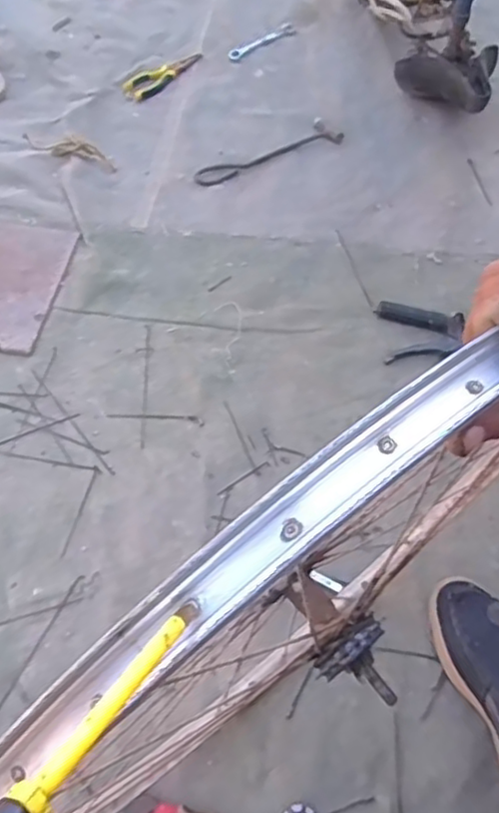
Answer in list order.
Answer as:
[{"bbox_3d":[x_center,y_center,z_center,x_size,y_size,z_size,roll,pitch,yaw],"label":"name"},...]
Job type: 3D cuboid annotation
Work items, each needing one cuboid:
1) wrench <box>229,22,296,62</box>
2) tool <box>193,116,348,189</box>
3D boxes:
[{"bbox_3d":[0.030,-0.844,1.492,0.041,0.005,0.214,41,66,19],"label":"wrench"},{"bbox_3d":[0.037,-0.486,1.248,0.306,0.015,0.077,-27,64,-17],"label":"tool"}]

